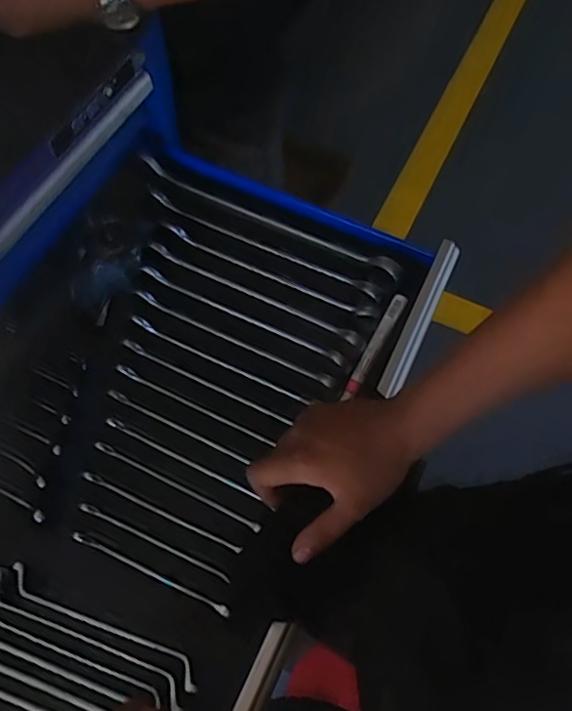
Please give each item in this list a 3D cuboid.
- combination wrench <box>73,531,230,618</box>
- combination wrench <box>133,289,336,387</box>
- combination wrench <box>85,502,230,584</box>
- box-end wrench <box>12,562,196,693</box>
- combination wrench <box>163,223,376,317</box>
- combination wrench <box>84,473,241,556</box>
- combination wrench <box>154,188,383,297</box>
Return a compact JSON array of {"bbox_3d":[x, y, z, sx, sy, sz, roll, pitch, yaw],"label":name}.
[{"bbox_3d":[-0.114,0.183,0.478,0.147,0.011,0.007,23,65,9],"label":"combination wrench"},{"bbox_3d":[-0.055,-0.018,0.582,0.228,0.018,0.010,25,65,10],"label":"combination wrench"},{"bbox_3d":[-0.113,0.161,0.490,0.144,0.011,0.007,23,65,9],"label":"combination wrench"},{"bbox_3d":[-0.150,0.219,0.462,0.181,0.007,0.020,25,65,10],"label":"box-end wrench"},{"bbox_3d":[-0.021,-0.091,0.619,0.251,0.014,0.014,23,65,9],"label":"combination wrench"},{"bbox_3d":[-0.110,0.139,0.502,0.156,0.014,0.007,23,65,9],"label":"combination wrench"},{"bbox_3d":[-0.029,-0.125,0.633,0.283,0.020,0.015,25,65,10],"label":"combination wrench"}]

